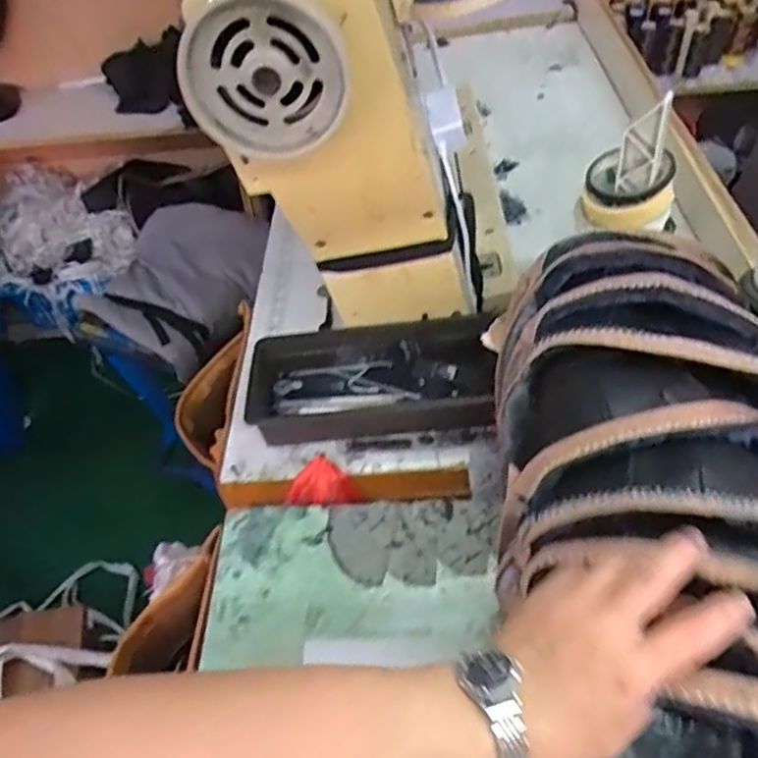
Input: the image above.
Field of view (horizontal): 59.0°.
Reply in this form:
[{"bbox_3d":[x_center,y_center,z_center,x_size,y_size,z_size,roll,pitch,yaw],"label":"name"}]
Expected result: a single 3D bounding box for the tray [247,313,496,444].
[{"bbox_3d":[-0.007,0.001,0.697,0.251,0.059,0.138,-6,46,0],"label":"tray"}]

